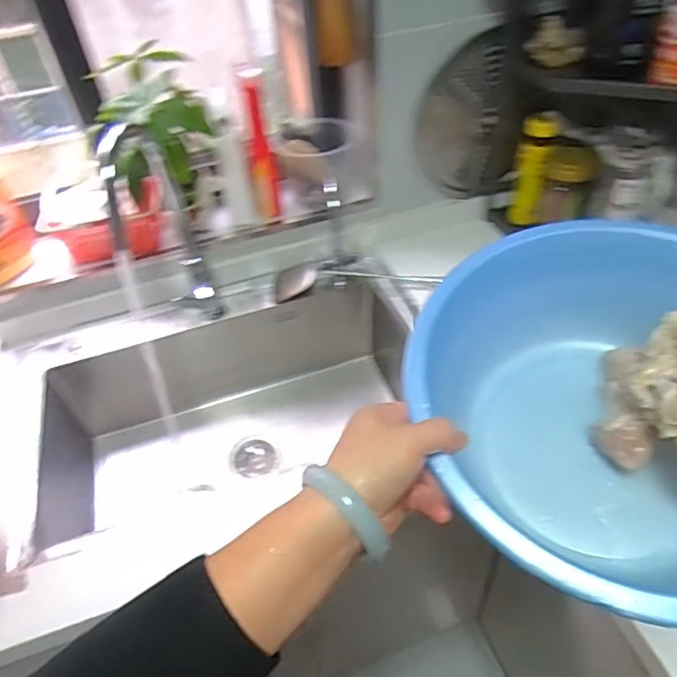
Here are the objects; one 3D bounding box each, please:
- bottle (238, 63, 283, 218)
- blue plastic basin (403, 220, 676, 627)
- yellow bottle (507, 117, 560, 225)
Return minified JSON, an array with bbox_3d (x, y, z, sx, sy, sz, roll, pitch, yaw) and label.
[{"bbox_3d":[-0.145,-0.358,1.050,0.053,0.277,0.045,-4,45,2],"label":"bottle"},{"bbox_3d":[0.209,0.076,0.421,0.297,0.149,0.272,-3,45,3],"label":"blue plastic basin"},{"bbox_3d":[0.392,-0.337,1.124,0.061,0.216,0.058,3,46,10],"label":"yellow bottle"}]

